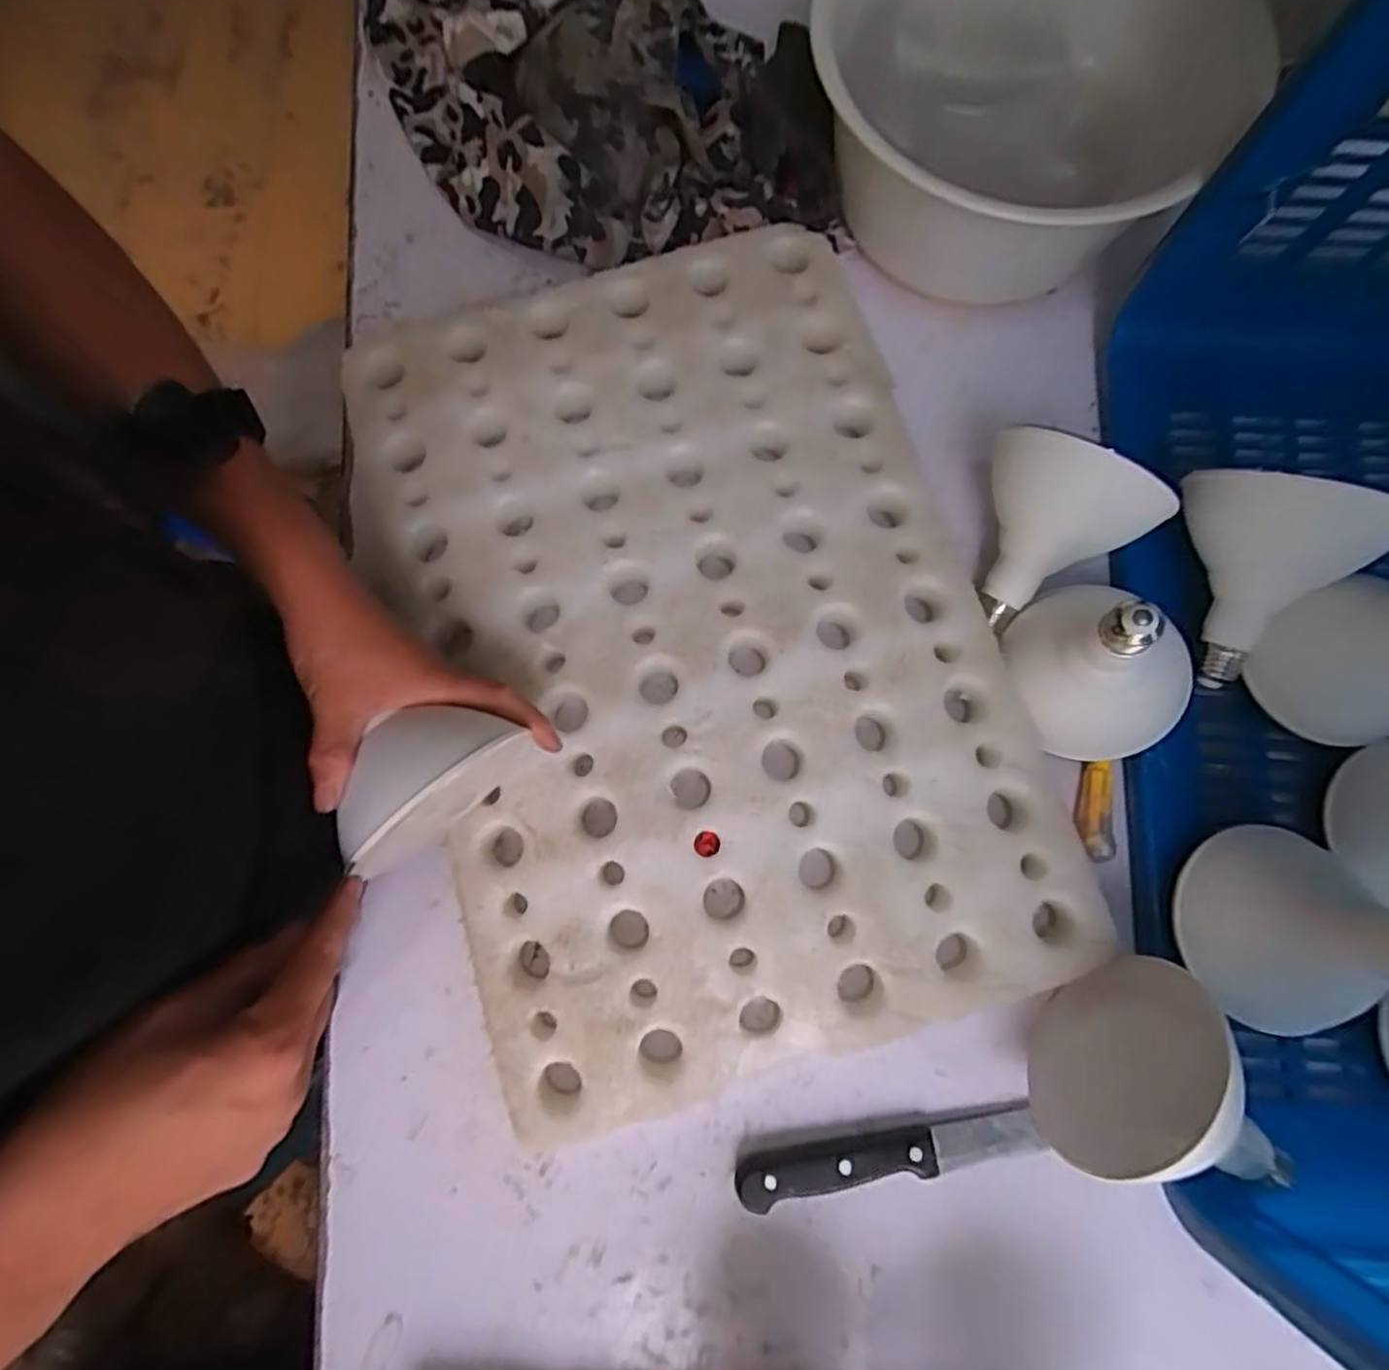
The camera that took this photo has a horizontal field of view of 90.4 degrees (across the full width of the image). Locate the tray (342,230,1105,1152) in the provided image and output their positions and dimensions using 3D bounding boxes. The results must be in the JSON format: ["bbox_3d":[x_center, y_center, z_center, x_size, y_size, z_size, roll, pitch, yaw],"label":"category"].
[{"bbox_3d":[-0.007,-0.038,0.468,0.376,0.039,0.558,-17,77,-2],"label":"tray"}]

